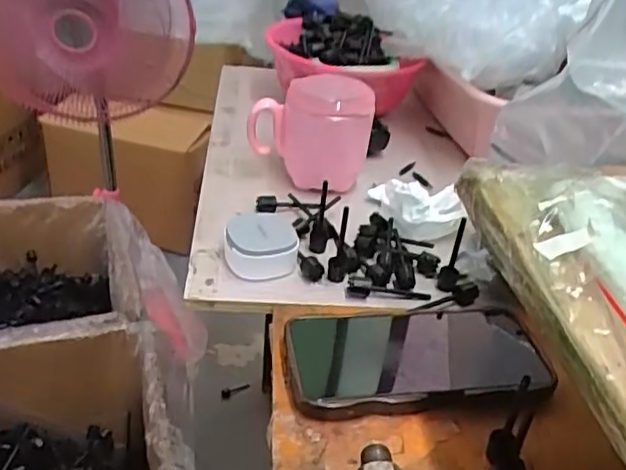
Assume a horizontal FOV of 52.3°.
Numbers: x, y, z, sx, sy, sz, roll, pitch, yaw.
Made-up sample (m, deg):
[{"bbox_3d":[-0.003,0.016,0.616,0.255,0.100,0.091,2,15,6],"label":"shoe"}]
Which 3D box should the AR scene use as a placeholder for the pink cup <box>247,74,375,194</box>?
[{"bbox_3d":[-0.004,-0.095,0.583,0.107,0.095,0.079,5,34,-2],"label":"pink cup"}]

